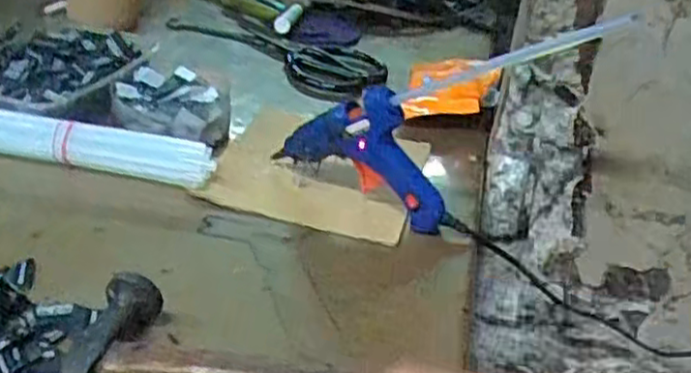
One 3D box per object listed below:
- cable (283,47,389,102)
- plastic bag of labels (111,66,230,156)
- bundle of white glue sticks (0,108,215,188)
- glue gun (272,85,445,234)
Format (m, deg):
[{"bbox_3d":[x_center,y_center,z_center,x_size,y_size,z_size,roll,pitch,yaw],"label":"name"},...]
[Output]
[{"bbox_3d":[-0.011,-0.120,0.757,0.101,0.020,0.105,9,31,5],"label":"cable"},{"bbox_3d":[-0.144,-0.065,0.611,0.090,0.035,0.090,0,31,-10],"label":"plastic bag of labels"},{"bbox_3d":[-0.190,-0.028,0.543,0.181,0.034,0.025,8,30,3],"label":"bundle of white glue sticks"},{"bbox_3d":[0.012,-0.027,0.532,0.133,0.094,0.025,17,32,16],"label":"glue gun"}]

